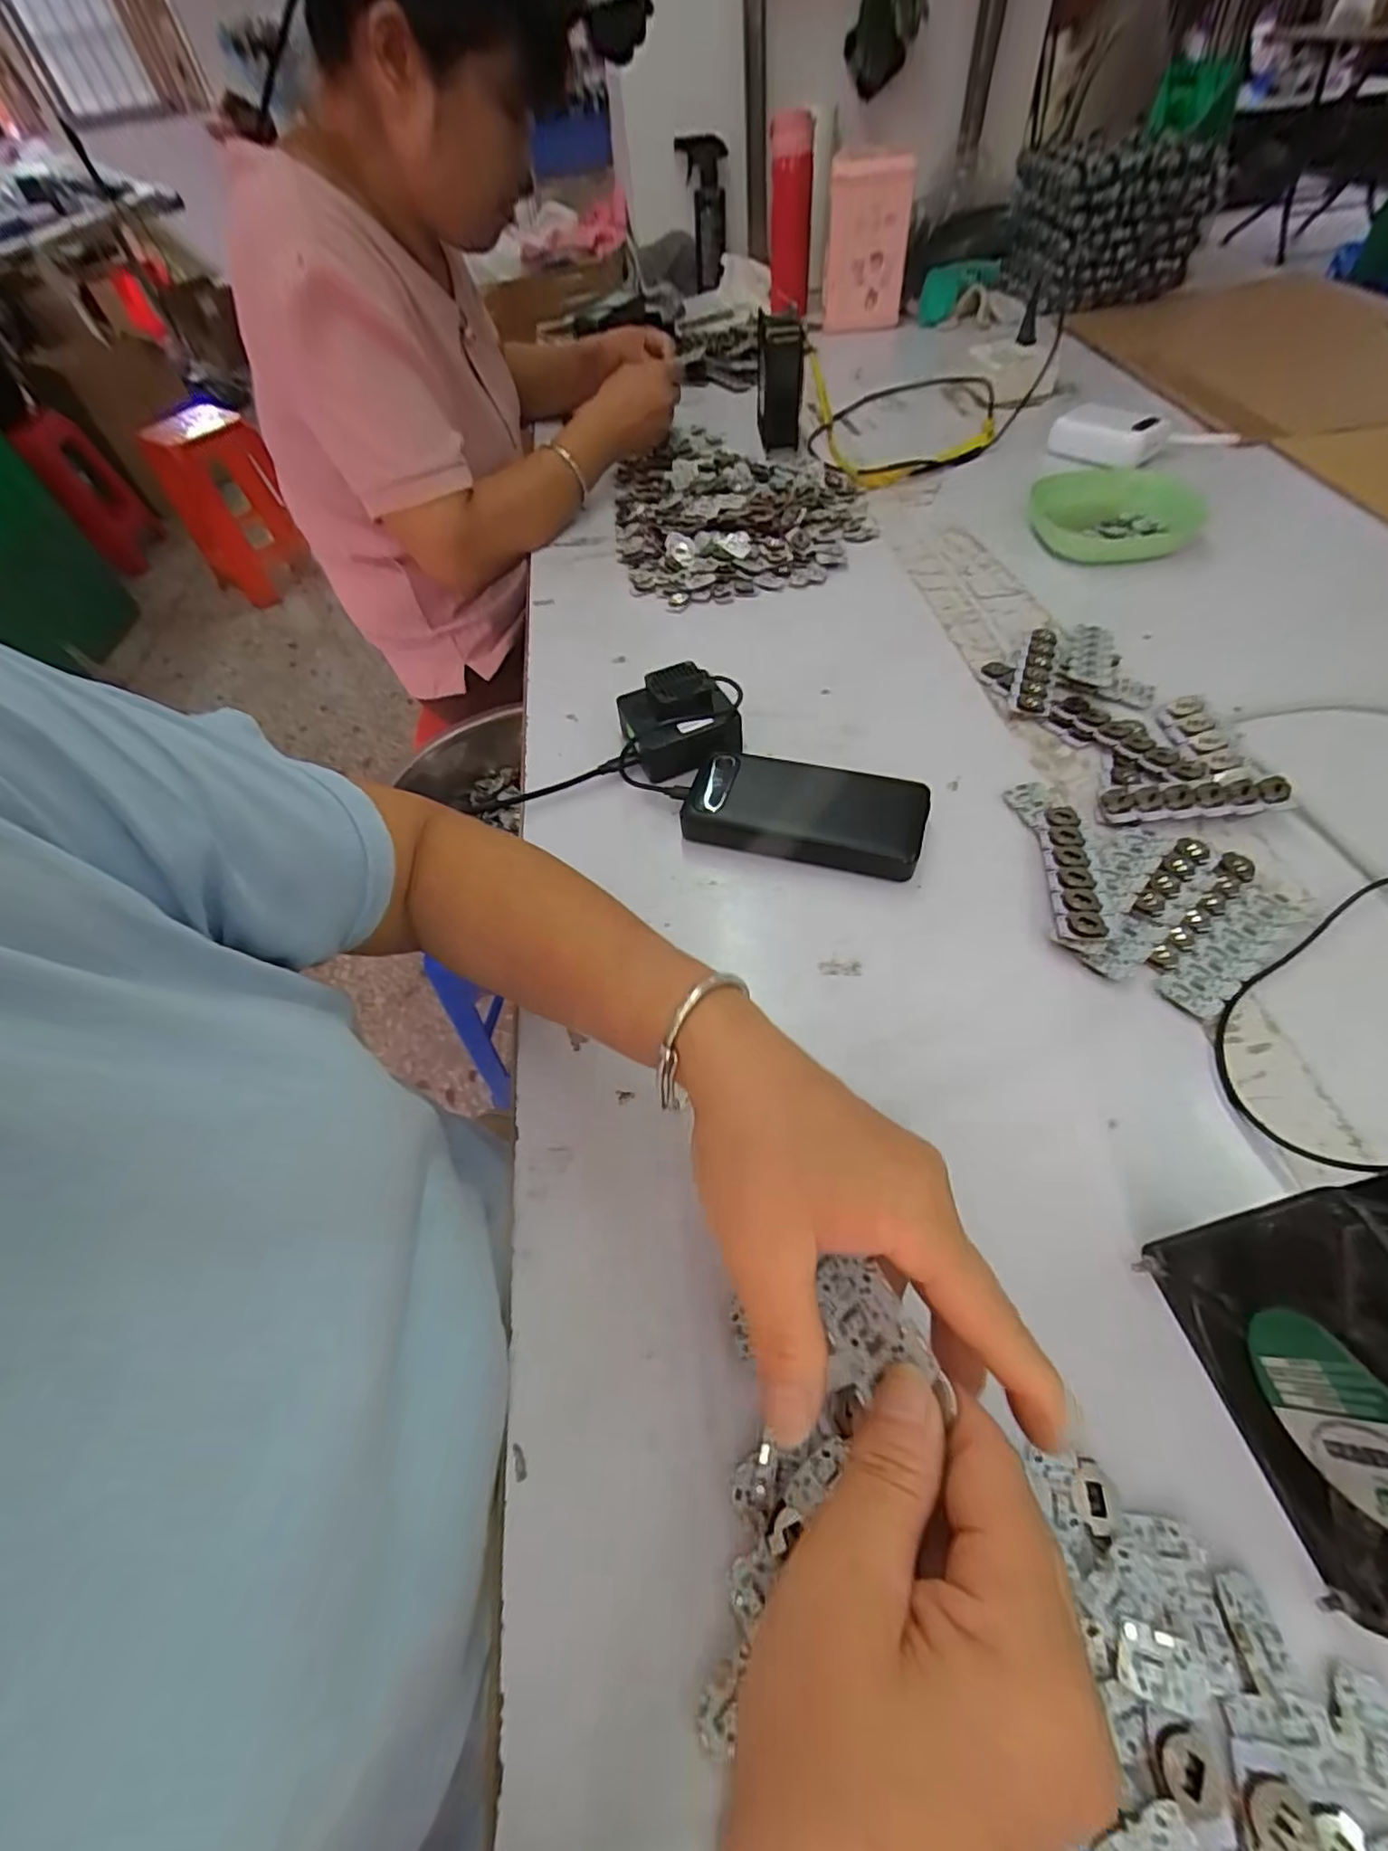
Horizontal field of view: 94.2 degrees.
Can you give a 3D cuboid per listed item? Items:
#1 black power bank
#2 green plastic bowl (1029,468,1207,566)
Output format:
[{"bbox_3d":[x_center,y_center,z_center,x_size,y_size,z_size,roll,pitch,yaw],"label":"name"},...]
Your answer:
[{"bbox_3d":[0.075,-0.077,0.436,0.153,0.024,0.072,12,57,13],"label":"black power bank"},{"bbox_3d":[0.411,-0.397,0.626,0.154,0.038,0.114,10,56,12],"label":"green plastic bowl"}]

